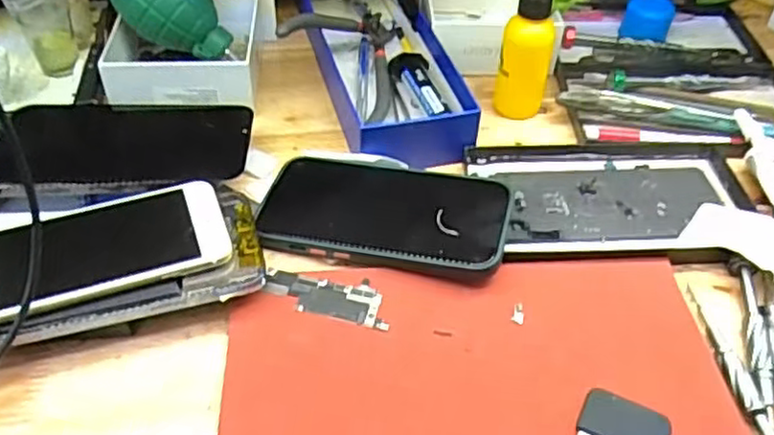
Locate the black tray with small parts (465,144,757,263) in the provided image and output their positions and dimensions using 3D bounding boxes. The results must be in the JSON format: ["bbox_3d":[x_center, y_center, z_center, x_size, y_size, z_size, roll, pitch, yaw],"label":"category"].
[{"bbox_3d":[0.144,-0.012,0.446,0.173,0.015,0.106,1,45,-1],"label":"black tray with small parts"}]

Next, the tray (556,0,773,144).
[{"bbox_3d":[0.223,-0.121,0.549,0.180,0.033,0.191,2,45,0],"label":"tray"}]

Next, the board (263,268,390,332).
[{"bbox_3d":[-0.032,0.041,0.374,0.071,0.004,0.026,12,46,10],"label":"board"}]

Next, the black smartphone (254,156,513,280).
[{"bbox_3d":[-0.002,-0.009,0.413,0.145,0.016,0.078,9,45,7],"label":"black smartphone"}]

